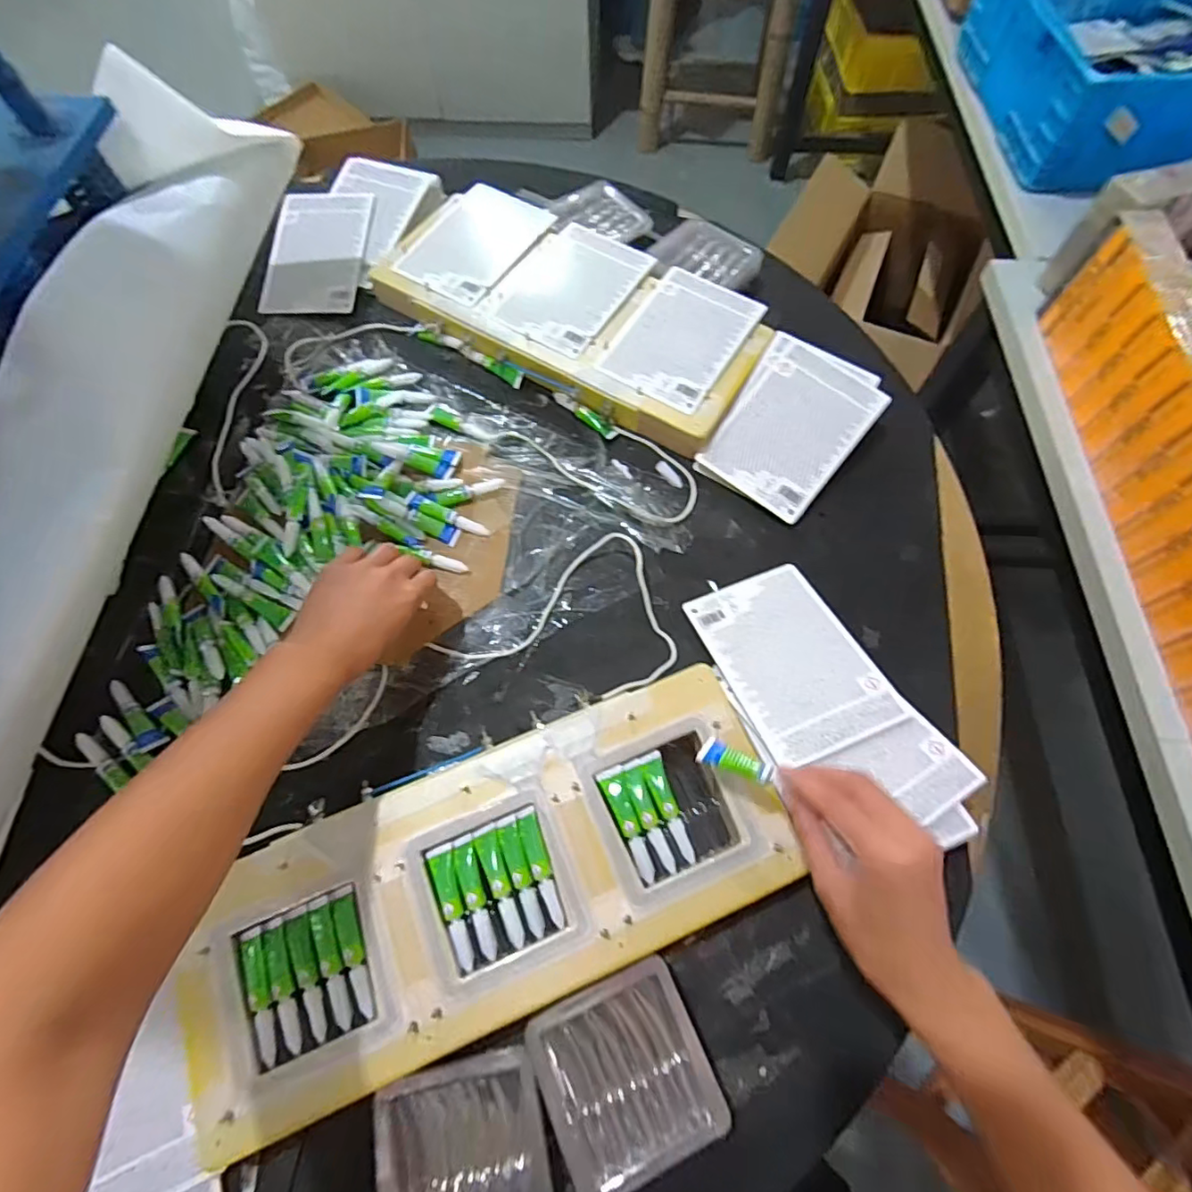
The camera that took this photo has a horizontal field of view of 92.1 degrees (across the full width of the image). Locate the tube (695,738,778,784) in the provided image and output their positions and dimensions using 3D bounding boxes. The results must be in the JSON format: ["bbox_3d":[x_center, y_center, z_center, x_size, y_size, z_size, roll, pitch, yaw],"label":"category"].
[{"bbox_3d":[0.096,0.112,0.390,0.053,0.006,0.019,13,64,38],"label":"tube"}]

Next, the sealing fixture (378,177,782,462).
[{"bbox_3d":[-0.026,-0.321,0.635,0.419,0.036,0.199,29,70,12],"label":"sealing fixture"}]

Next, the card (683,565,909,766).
[{"bbox_3d":[0.162,0.050,0.488,0.108,0.006,0.166,-22,54,-6],"label":"card"}]

